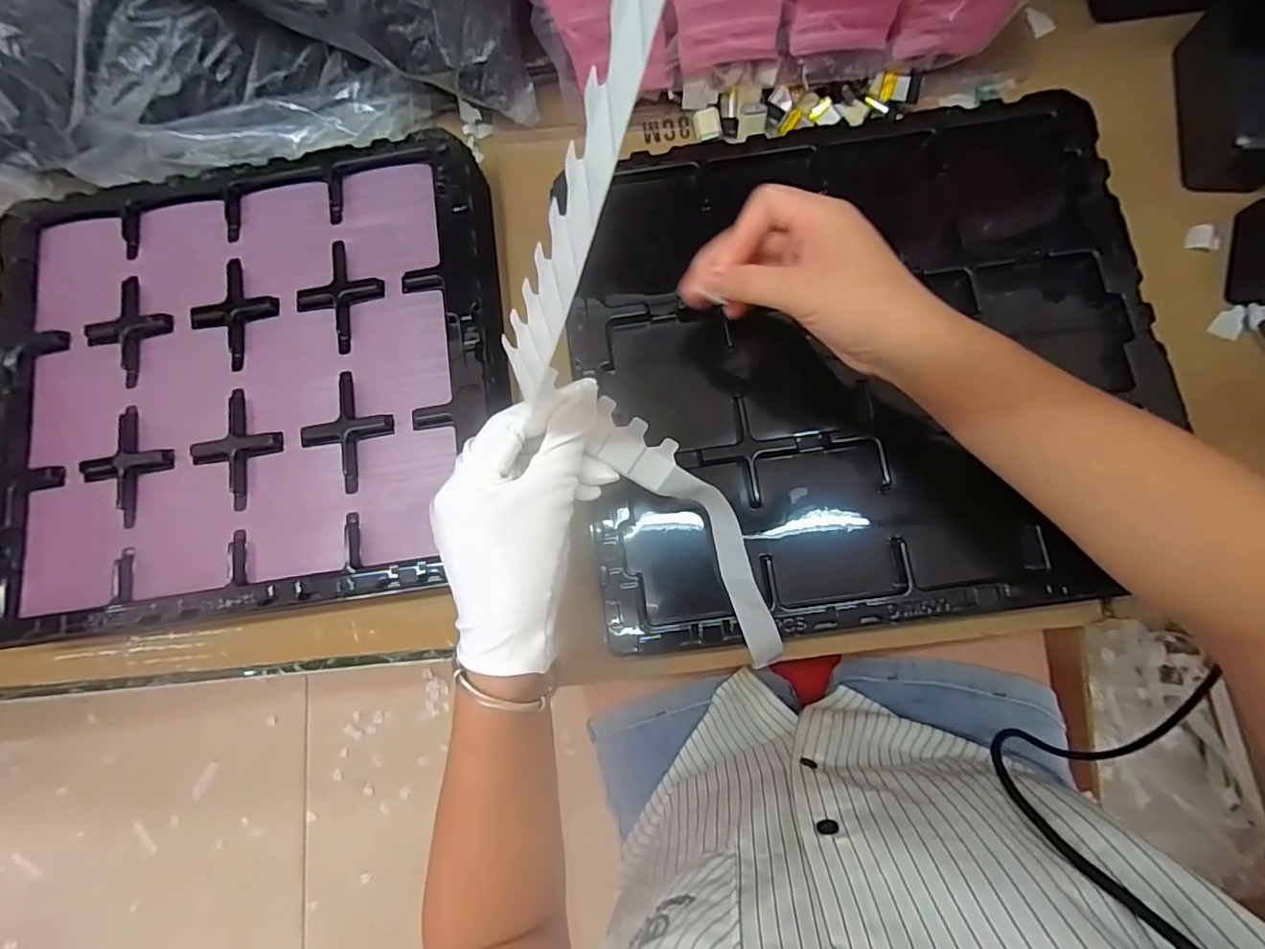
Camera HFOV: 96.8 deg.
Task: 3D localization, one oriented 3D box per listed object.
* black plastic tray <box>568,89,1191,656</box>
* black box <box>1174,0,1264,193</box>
[{"bbox_3d":[0.149,-0.075,0.378,0.368,0.053,0.336,-7,80,2],"label":"black plastic tray"},{"bbox_3d":[0.450,-0.278,0.413,0.056,0.051,0.135,3,82,3],"label":"black box"}]

